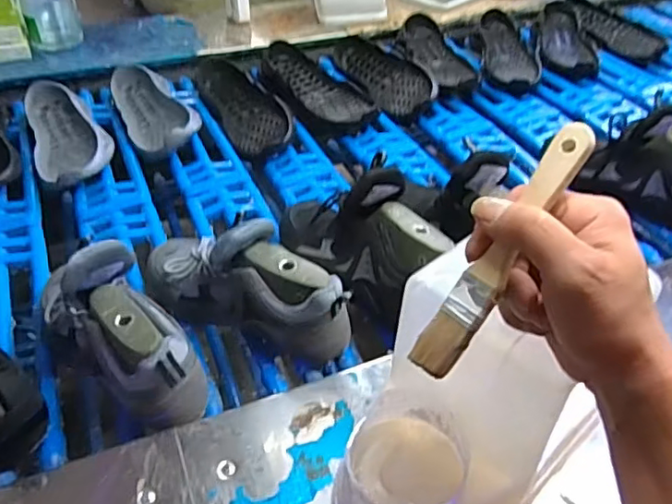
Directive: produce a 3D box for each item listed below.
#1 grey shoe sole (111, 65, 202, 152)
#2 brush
[{"bbox_3d":[-0.290,-0.230,0.945,0.102,0.040,0.273,-17,44,-22],"label":"grey shoe sole"},{"bbox_3d":[0.096,0.000,0.335,0.023,0.009,0.162,35,95,33],"label":"brush"}]

